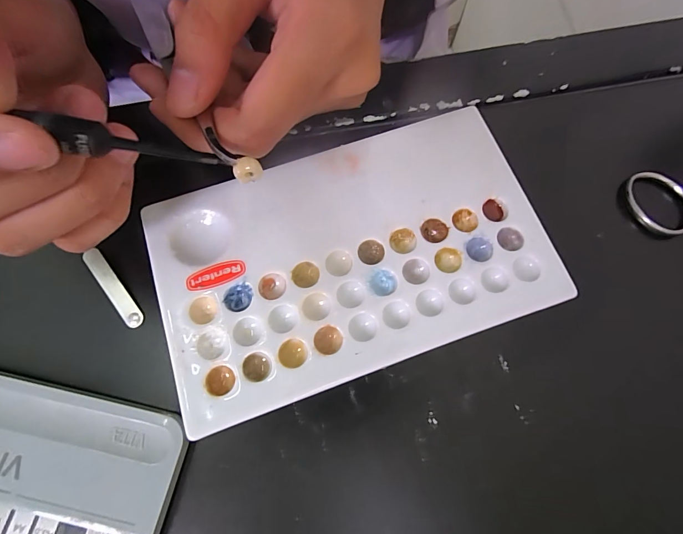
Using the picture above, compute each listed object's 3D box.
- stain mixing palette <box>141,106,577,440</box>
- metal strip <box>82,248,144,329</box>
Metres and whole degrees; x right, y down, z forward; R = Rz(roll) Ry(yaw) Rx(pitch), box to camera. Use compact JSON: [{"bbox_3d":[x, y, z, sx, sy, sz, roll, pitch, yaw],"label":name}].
[{"bbox_3d":[0.003,-0.006,0.139,0.150,0.009,0.092,-19,75,-6],"label":"stain mixing palette"},{"bbox_3d":[-0.094,0.009,0.141,0.008,0.004,0.037,-36,84,-8],"label":"metal strip"}]

